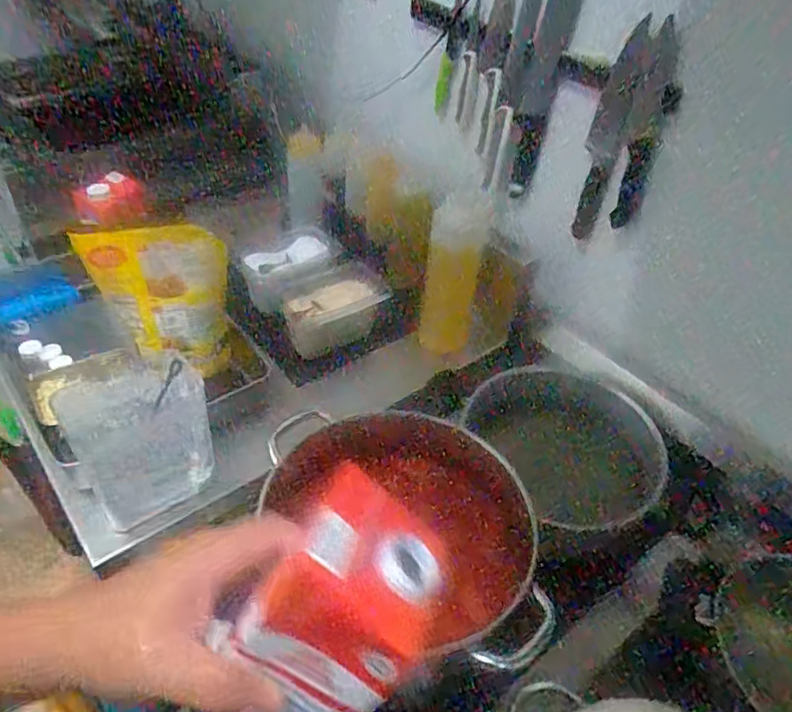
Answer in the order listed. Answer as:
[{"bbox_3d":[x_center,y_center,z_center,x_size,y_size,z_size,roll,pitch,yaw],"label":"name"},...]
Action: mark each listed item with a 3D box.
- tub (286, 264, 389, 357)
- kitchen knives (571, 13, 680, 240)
[{"bbox_3d":[-0.093,-0.069,0.927,0.153,0.083,0.099,-12,45,-17],"label":"tub"},{"bbox_3d":[0.287,-0.287,0.807,0.019,0.280,0.087,-21,49,-30],"label":"kitchen knives"}]

